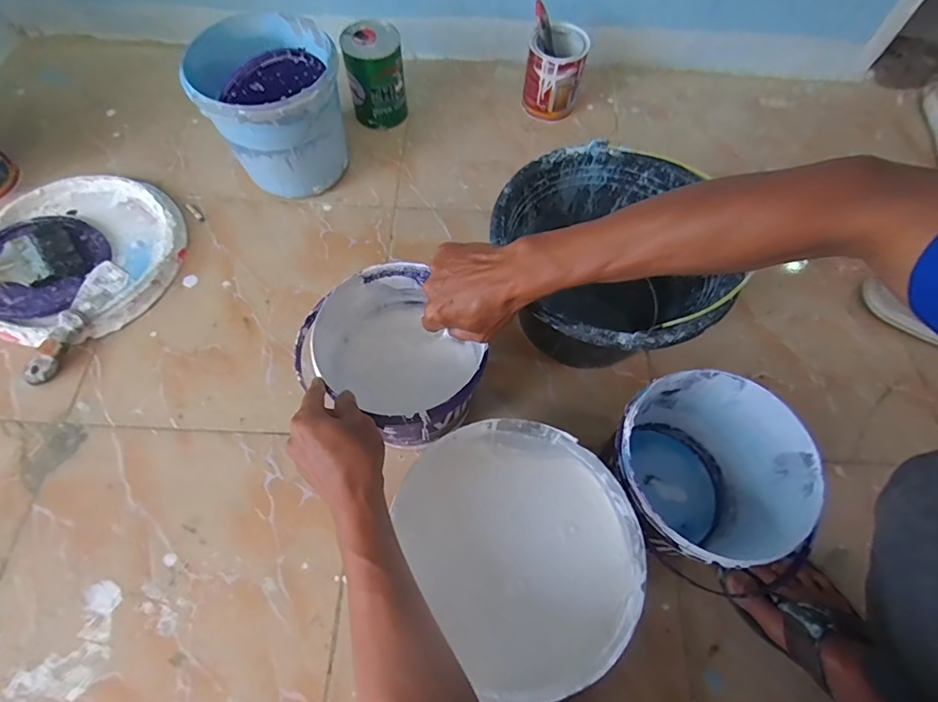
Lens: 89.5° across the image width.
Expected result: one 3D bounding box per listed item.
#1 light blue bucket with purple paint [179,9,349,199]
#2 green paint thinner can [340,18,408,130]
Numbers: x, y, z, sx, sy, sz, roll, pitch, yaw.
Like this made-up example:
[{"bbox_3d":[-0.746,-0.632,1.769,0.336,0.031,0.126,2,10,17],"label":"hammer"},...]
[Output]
[{"bbox_3d":[-0.302,-0.370,0.761,0.196,0.214,0.190,1,65,-1],"label":"light blue bucket with purple paint"},{"bbox_3d":[-0.166,-0.487,0.843,0.097,0.146,0.091,1,65,-1],"label":"green paint thinner can"}]

